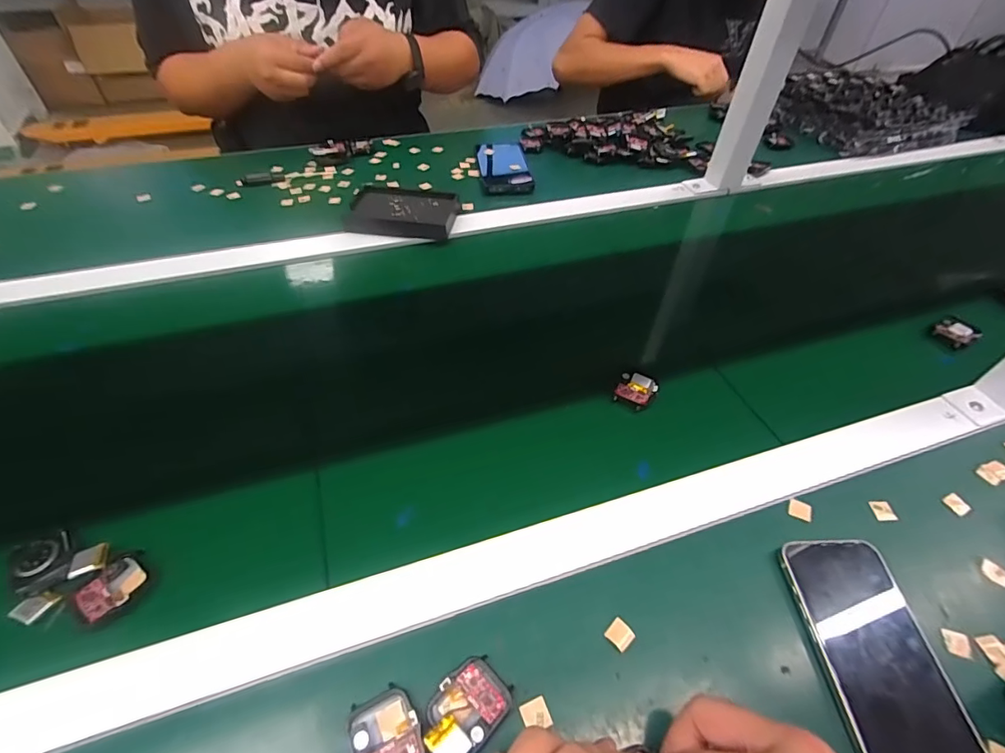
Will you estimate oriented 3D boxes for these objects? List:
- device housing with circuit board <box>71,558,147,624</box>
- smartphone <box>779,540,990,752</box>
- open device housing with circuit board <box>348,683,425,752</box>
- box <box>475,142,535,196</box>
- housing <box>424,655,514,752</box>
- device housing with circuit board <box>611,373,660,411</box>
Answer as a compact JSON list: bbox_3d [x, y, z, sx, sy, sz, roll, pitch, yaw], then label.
[{"bbox_3d":[-0.257,0.140,0.310,0.032,0.009,0.037,37,58,27],"label":"device housing with circuit board"},{"bbox_3d":[0.238,0.179,0.300,0.075,0.013,0.144,-1,49,-2],"label":"smartphone"},{"bbox_3d":[-0.064,0.202,0.262,0.036,0.012,0.046,-22,53,-19],"label":"open device housing with circuit board"},{"bbox_3d":[0.002,-0.321,0.728,0.073,0.023,0.131,-6,50,-7],"label":"box"},{"bbox_3d":[-0.020,0.191,0.272,0.051,0.021,0.036,-30,56,-25],"label":"housing"},{"bbox_3d":[0.125,0.012,0.443,0.034,0.011,0.045,25,53,19],"label":"device housing with circuit board"}]

